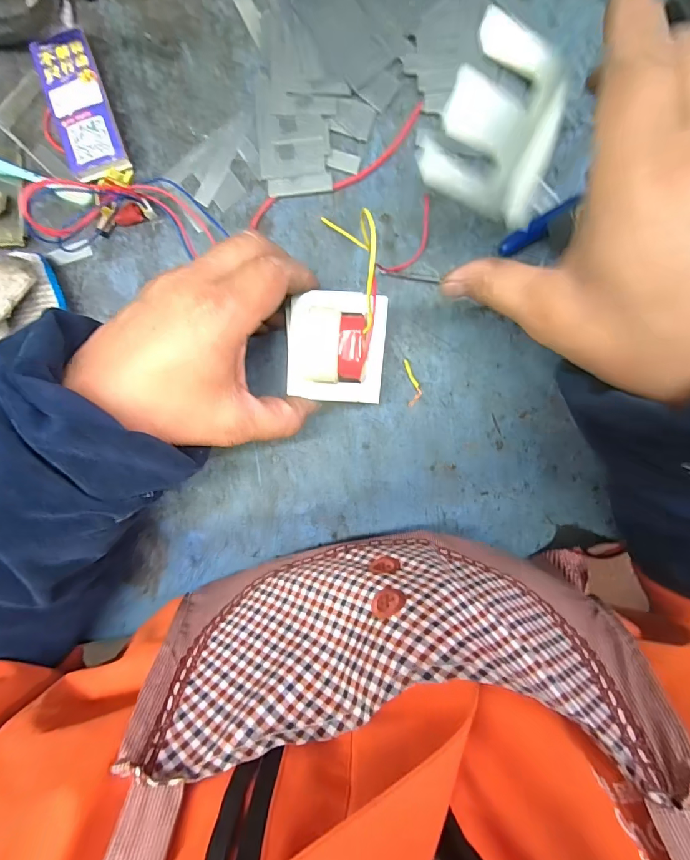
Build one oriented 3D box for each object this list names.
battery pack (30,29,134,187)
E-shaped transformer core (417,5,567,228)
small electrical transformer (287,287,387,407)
[{"bbox_3d":[-0.172,-0.209,0.267,0.038,0.016,0.095,-18,97,4],"label":"battery pack"},{"bbox_3d":[0.075,-0.148,0.194,0.059,0.019,0.068,22,98,-2],"label":"E-shaped transformer core"},{"bbox_3d":[-0.006,-0.050,0.243,0.060,0.030,0.066,3,98,1],"label":"small electrical transformer"}]

